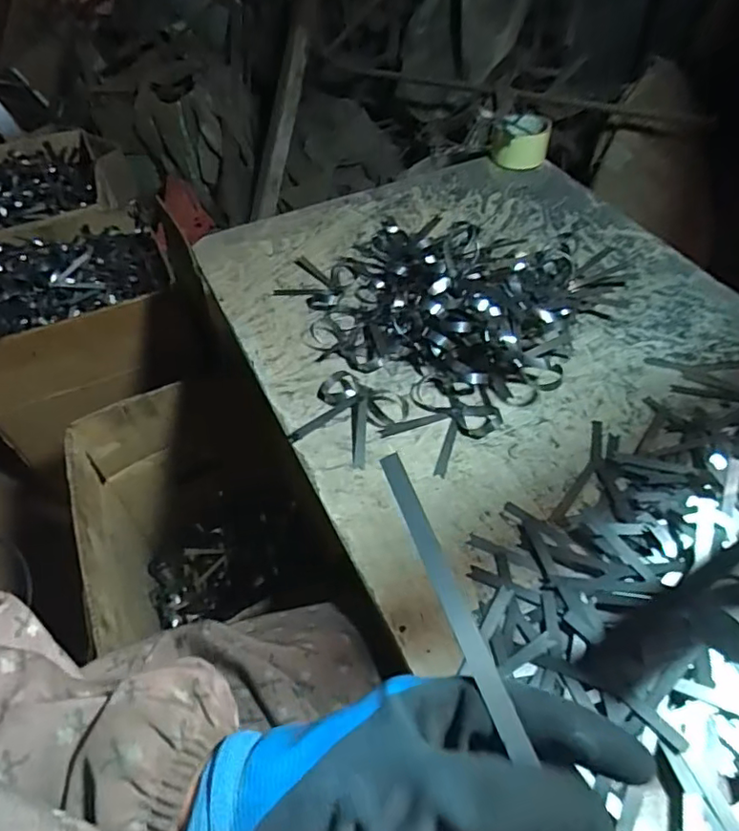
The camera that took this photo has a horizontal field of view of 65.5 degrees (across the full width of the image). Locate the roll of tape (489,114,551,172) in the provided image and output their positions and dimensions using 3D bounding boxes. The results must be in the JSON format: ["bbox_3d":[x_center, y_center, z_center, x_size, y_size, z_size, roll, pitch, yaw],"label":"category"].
[{"bbox_3d":[0.223,-0.408,0.854,0.082,0.050,0.082,-1,51,2],"label":"roll of tape"}]

